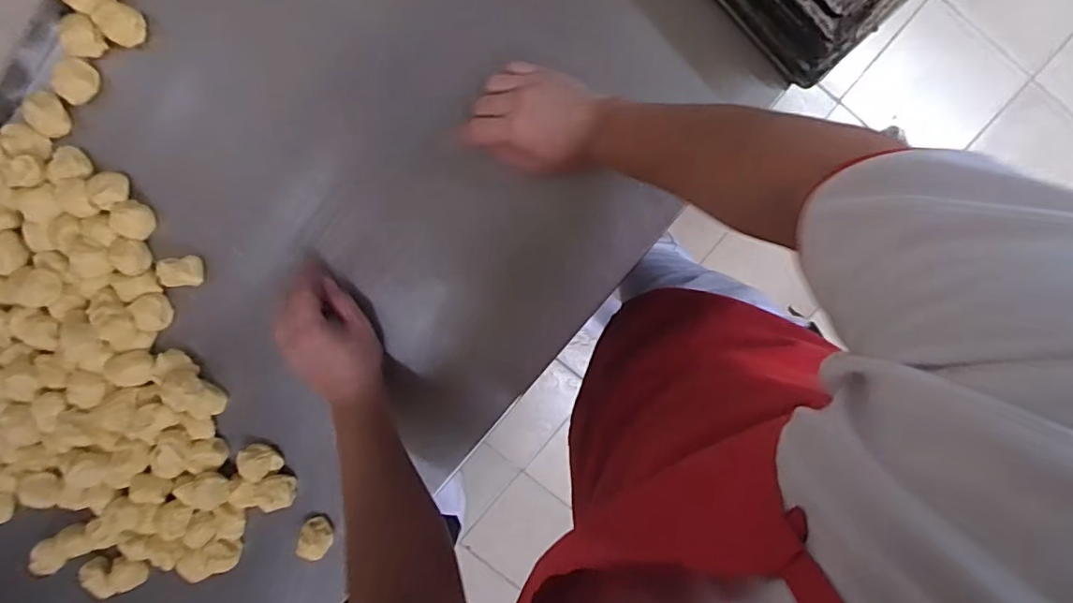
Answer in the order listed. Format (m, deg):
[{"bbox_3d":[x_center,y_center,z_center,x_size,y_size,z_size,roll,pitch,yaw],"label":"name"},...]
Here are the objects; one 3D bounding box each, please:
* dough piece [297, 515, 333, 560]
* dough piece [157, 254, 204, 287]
[{"bbox_3d":[-0.252,0.270,0.654,0.038,0.041,0.037,1,99,3],"label":"dough piece"},{"bbox_3d":[-0.381,-0.031,0.605,0.047,0.020,0.032,-8,99,5],"label":"dough piece"}]

